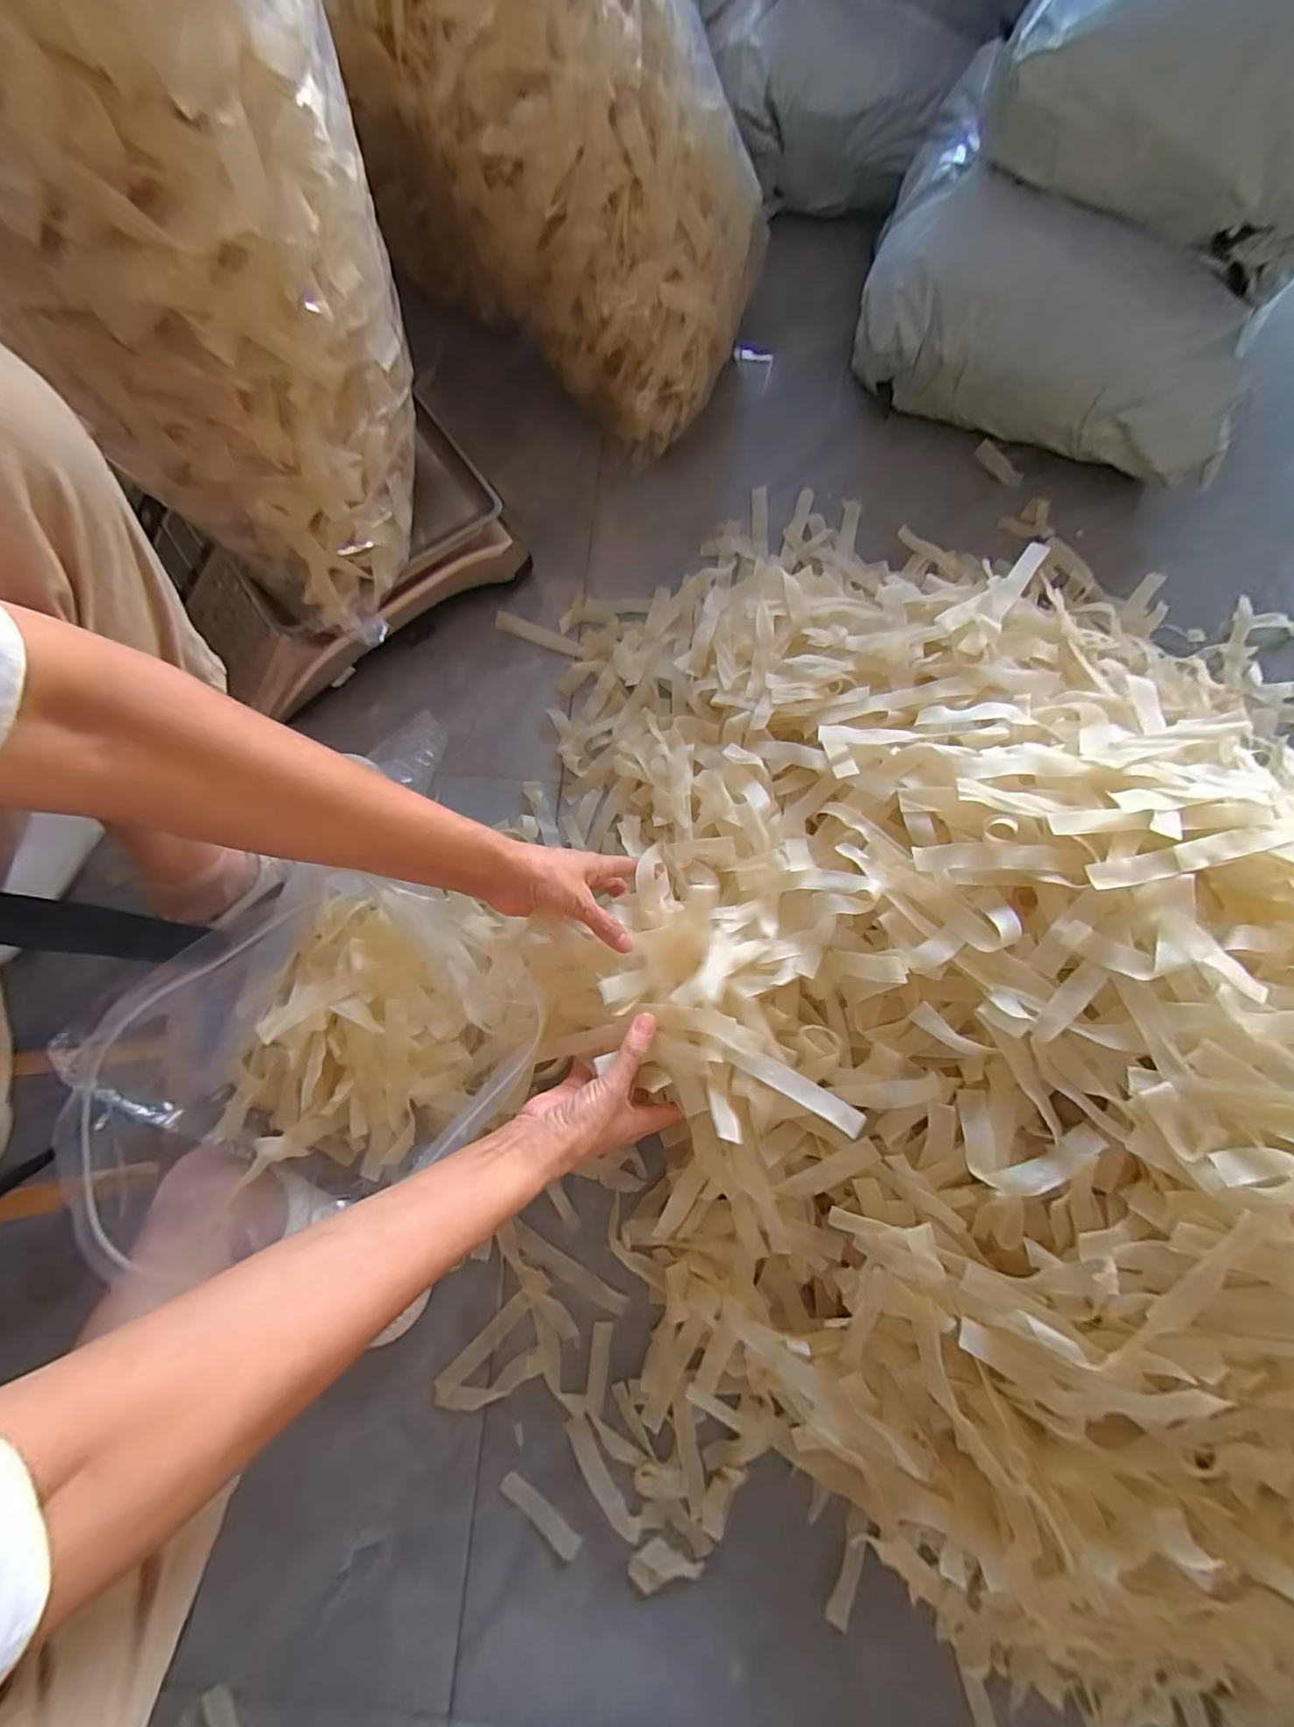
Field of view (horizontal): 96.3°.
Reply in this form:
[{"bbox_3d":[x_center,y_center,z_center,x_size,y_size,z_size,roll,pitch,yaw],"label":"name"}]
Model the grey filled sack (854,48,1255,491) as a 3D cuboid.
[{"bbox_3d":[0.433,-0.583,0.613,0.408,0.170,0.197,20,79,4],"label":"grey filled sack"}]

